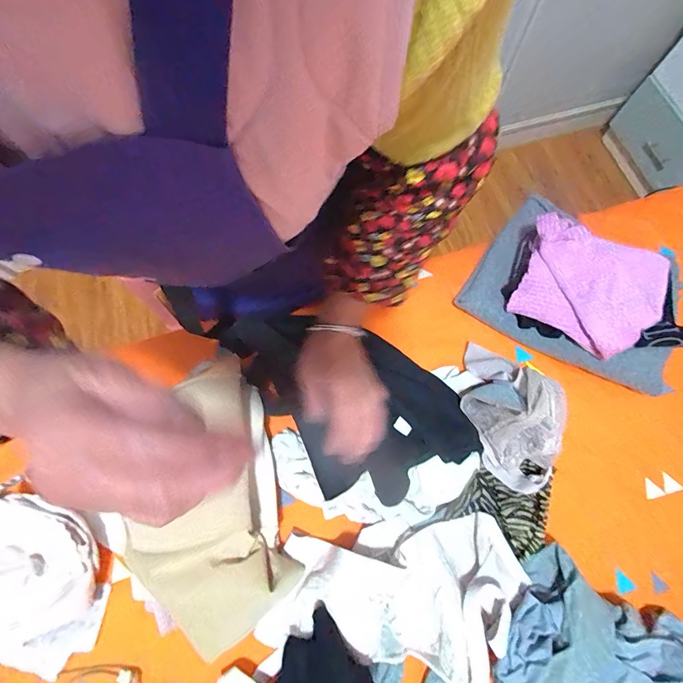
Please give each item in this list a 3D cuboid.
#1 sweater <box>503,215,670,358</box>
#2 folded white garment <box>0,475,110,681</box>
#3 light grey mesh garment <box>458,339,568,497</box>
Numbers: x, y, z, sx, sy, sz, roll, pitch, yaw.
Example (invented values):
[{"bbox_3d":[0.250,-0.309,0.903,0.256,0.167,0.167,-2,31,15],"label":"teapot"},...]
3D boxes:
[{"bbox_3d":[0.362,-0.076,0.524,0.198,0.052,0.181,21,75,7],"label":"sweater"},{"bbox_3d":[-0.389,0.301,0.456,0.168,0.052,0.209,8,74,3],"label":"folded white garment"},{"bbox_3d":[0.231,0.096,0.488,0.099,0.141,0.206,-19,74,-5],"label":"light grey mesh garment"}]

